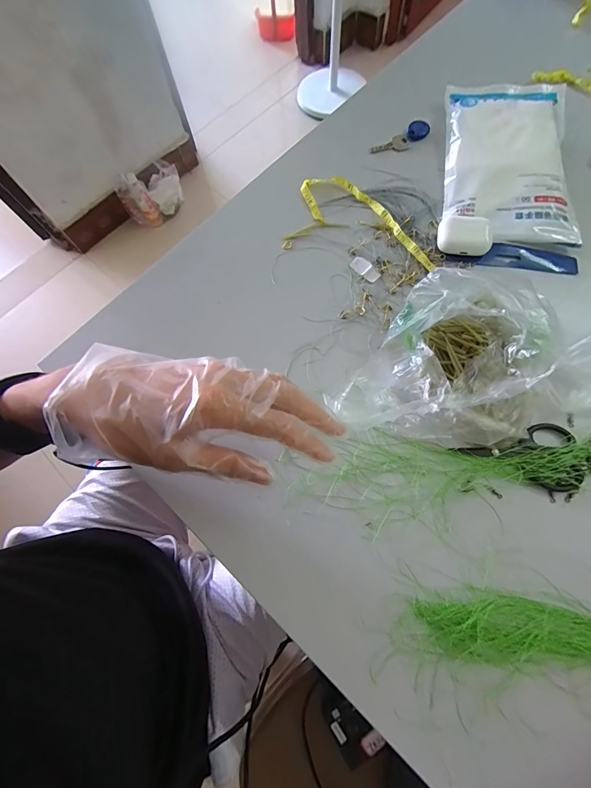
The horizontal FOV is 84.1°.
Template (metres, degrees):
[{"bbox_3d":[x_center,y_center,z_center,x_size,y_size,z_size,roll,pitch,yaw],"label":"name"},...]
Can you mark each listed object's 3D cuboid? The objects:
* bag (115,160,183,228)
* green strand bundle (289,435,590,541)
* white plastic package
[{"bbox_3d":[-0.507,-0.708,1.165,0.206,0.197,0.090,-38,74,-8],"label":"bag"},{"bbox_3d":[0.162,0.075,0.307,0.320,0.014,0.078,-4,73,1],"label":"green strand bundle"},{"bbox_3d":[0.262,-0.291,0.405,0.140,0.026,0.237,5,73,4],"label":"white plastic package"}]

